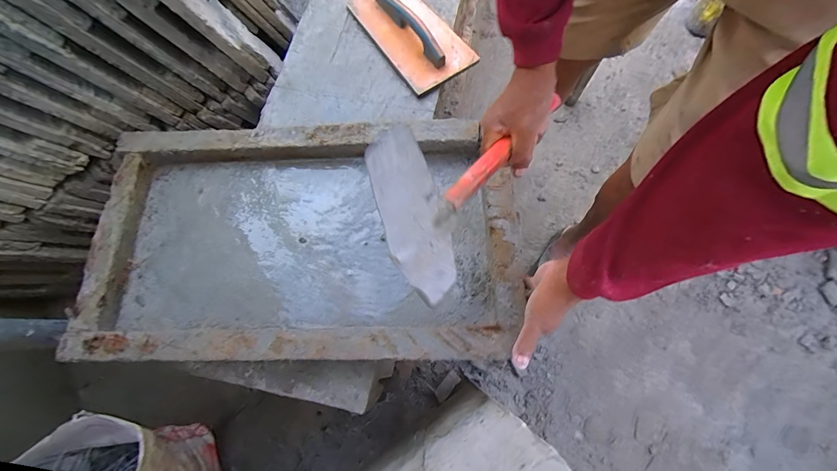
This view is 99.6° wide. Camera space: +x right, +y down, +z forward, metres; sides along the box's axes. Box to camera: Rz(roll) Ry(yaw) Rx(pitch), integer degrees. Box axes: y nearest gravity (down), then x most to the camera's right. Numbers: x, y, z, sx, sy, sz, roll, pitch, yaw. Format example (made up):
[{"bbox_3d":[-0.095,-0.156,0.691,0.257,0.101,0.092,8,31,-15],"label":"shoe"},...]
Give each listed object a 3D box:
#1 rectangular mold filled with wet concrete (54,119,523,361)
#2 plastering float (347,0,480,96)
[{"bbox_3d":[-0.190,0.004,0.602,0.686,0.057,0.392,0,70,2],"label":"rectangular mold filled with wet concrete"},{"bbox_3d":[-0.021,-0.461,0.765,0.156,0.058,0.322,-31,72,-9],"label":"plastering float"}]

